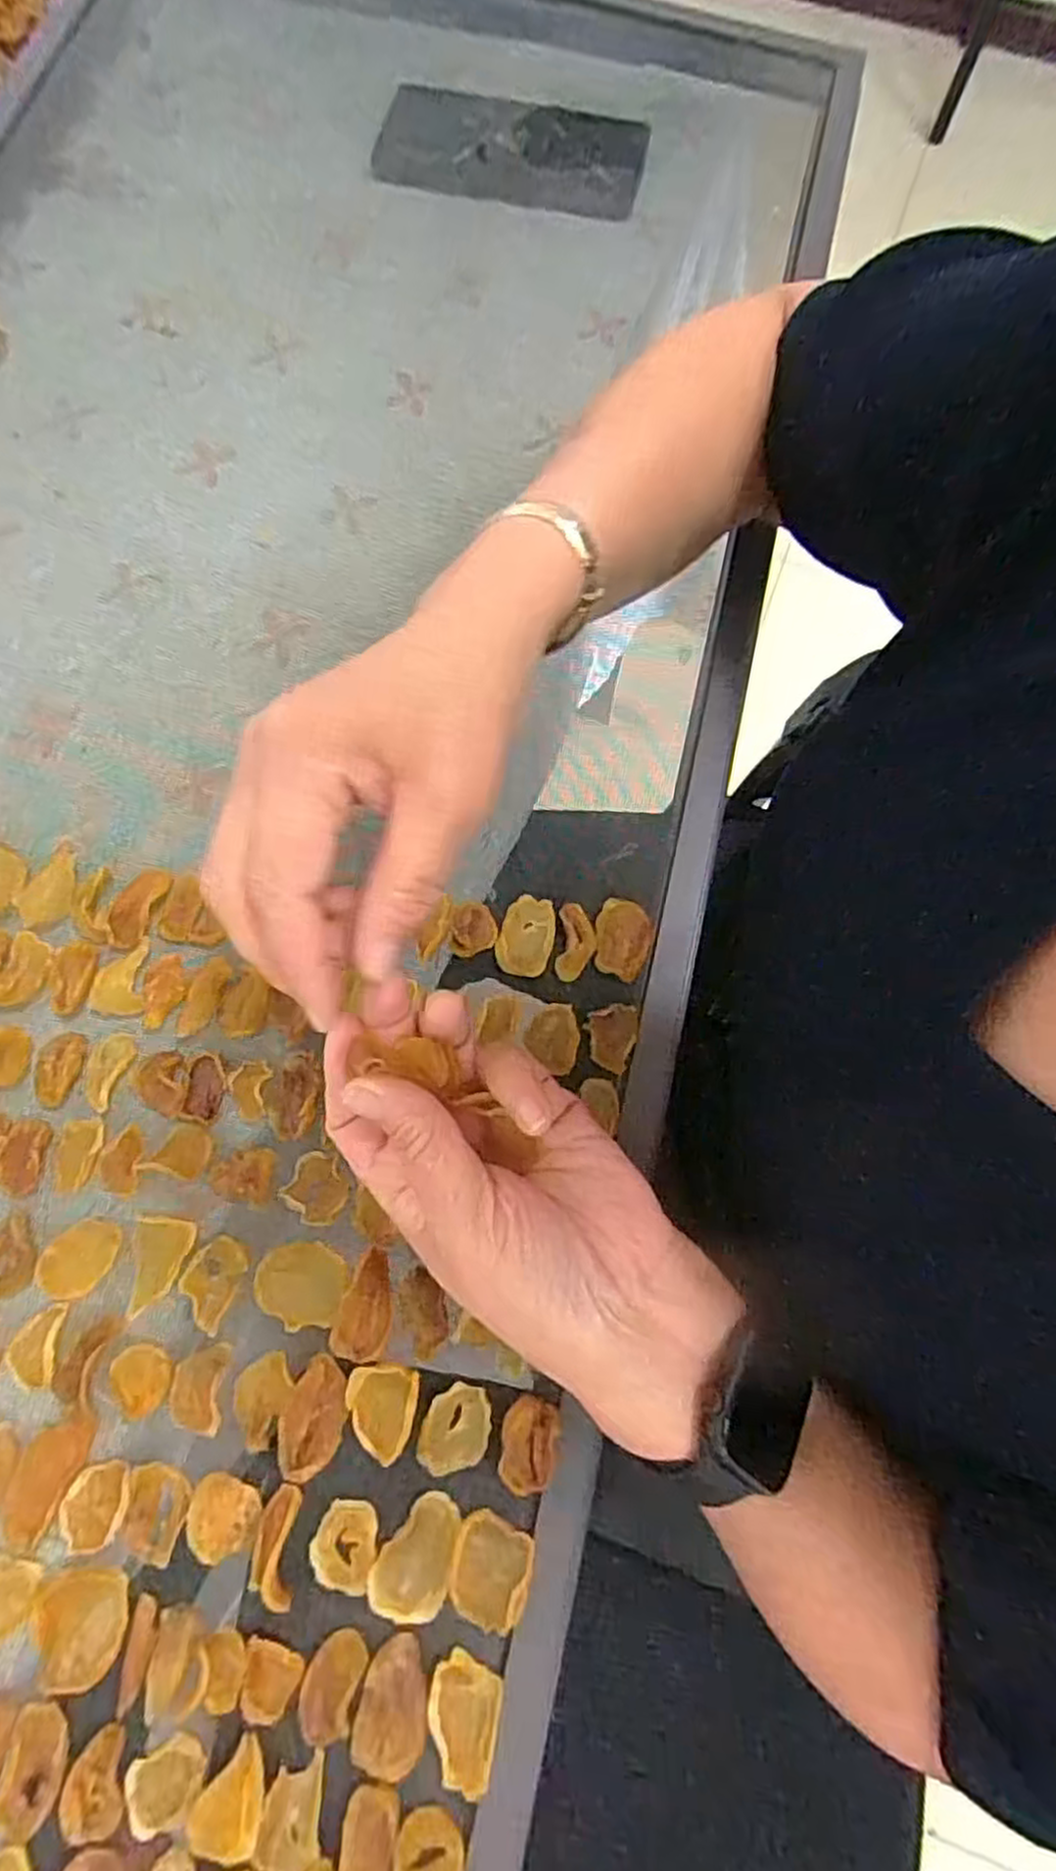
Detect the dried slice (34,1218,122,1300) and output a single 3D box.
[{"bbox_3d":[-0.177,0.126,0.299,0.024,0.004,0.032,41,78,9],"label":"dried slice"}]

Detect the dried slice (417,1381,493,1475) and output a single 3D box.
[{"bbox_3d":[-0.027,0.183,0.281,0.024,0.004,0.030,15,75,3],"label":"dried slice"}]

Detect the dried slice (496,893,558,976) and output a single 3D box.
[{"bbox_3d":[-0.001,-0.001,0.332,0.024,0.004,0.036,11,75,2],"label":"dried slice"}]

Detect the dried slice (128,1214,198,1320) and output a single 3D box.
[{"bbox_3d":[-0.144,0.128,0.299,0.023,0.004,0.035,-5,75,-3],"label":"dried slice"}]

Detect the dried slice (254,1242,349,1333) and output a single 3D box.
[{"bbox_3d":[-0.088,0.135,0.296,0.035,0.004,0.030,32,76,7],"label":"dried slice"}]

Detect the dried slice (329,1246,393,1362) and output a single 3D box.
[{"bbox_3d":[-0.062,0.142,0.293,0.021,0.005,0.040,15,75,3],"label":"dried slice"}]

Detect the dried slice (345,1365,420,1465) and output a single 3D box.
[{"bbox_3d":[-0.055,0.176,0.282,0.026,0.005,0.029,4,75,0],"label":"dried slice"}]

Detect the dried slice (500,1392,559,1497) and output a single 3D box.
[{"bbox_3d":[0.000,0.186,0.277,0.020,0.007,0.030,10,75,1],"label":"dried slice"}]

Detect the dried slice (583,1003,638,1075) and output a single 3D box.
[{"bbox_3d":[0.035,0.042,0.321,0.021,0.004,0.028,7,75,1],"label":"dried slice"}]

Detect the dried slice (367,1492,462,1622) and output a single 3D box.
[{"bbox_3d":[-0.037,0.221,0.269,0.025,0.004,0.040,39,78,9],"label":"dried slice"}]

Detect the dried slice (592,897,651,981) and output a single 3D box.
[{"bbox_3d":[0.042,0.002,0.331,0.024,0.007,0.033,7,75,1],"label":"dried slice"}]

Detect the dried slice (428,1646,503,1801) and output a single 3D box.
[{"bbox_3d":[-0.022,0.267,0.258,0.024,0.006,0.037,12,75,2],"label":"dried slice"}]

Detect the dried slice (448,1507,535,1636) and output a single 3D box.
[{"bbox_3d":[-0.014,0.223,0.267,0.028,0.005,0.030,20,75,4],"label":"dried slice"}]

